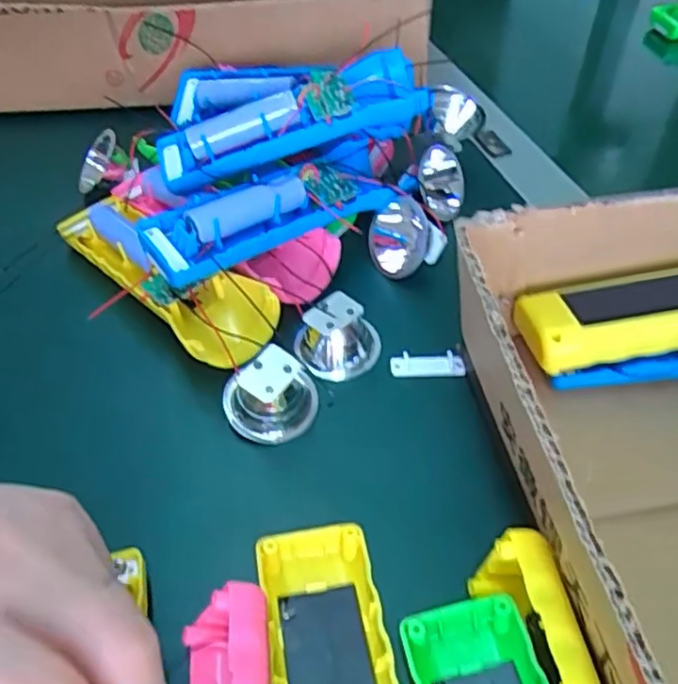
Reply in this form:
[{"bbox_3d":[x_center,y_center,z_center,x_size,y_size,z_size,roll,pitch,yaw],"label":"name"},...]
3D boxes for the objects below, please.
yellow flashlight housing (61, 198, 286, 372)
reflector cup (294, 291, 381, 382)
[{"bbox_3d":[-0.096,-0.033,0.357,0.160,0.036,0.050,36,57,28],"label":"yellow flashlight housing"},{"bbox_3d":[-0.001,-0.002,0.326,0.041,0.034,0.031,-16,49,-8],"label":"reflector cup"}]

